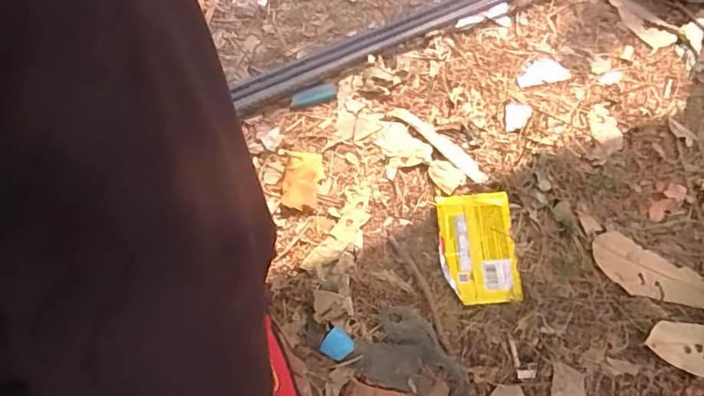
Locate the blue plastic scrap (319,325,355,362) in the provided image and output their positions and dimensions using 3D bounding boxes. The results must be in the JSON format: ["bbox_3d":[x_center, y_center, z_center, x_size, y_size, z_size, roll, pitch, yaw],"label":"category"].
[{"bbox_3d":[-0.018,0.179,0.660,0.035,0.026,0.035,36,71,10],"label":"blue plastic scrap"}]

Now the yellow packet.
[{"bbox_3d":[0.166,0.064,0.716,0.098,0.016,0.146,-2,69,-4],"label":"yellow packet"}]

